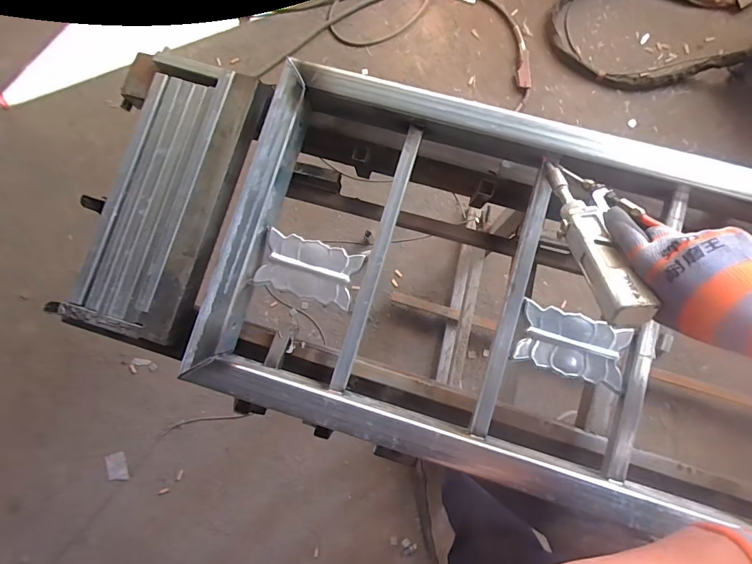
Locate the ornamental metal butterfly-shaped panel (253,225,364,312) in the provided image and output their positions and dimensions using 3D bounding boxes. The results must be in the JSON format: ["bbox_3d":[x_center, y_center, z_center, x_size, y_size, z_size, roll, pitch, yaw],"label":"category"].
[{"bbox_3d":[-0.088,-0.017,0.529,0.127,0.012,0.074,18,84,5],"label":"ornamental metal butterfly-shaped panel"}]

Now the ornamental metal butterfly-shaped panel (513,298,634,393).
[{"bbox_3d":[0.245,0.078,0.498,0.130,0.007,0.075,16,84,5],"label":"ornamental metal butterfly-shaped panel"}]

